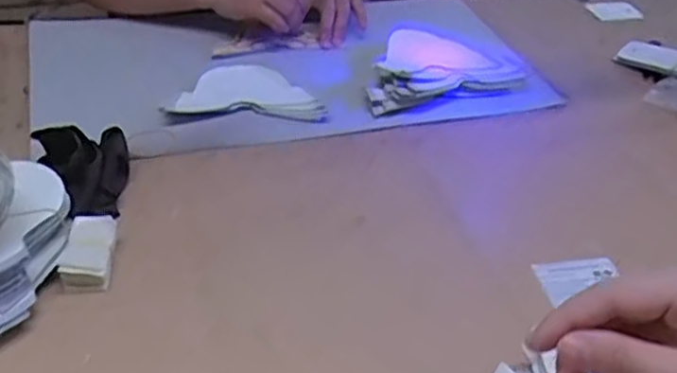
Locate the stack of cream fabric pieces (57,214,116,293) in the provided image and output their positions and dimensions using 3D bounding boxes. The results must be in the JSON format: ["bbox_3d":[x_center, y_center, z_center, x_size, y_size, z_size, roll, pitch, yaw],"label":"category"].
[{"bbox_3d":[-0.194,0.050,0.554,0.036,0.030,0.059,-1,40,-9],"label":"stack of cream fabric pieces"}]

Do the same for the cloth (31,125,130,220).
[{"bbox_3d":[-0.211,-0.015,0.611,0.073,0.058,0.084,-18,45,-27],"label":"cloth"}]

